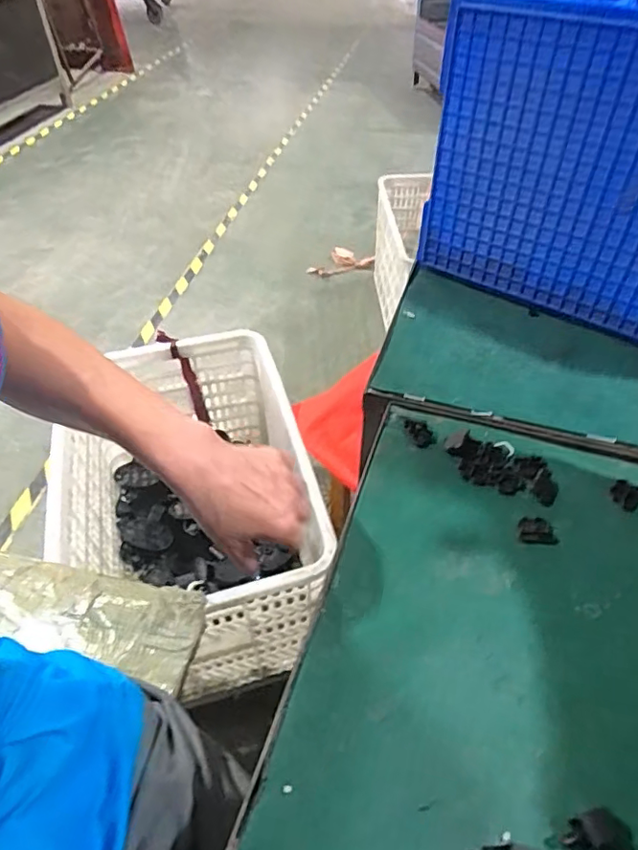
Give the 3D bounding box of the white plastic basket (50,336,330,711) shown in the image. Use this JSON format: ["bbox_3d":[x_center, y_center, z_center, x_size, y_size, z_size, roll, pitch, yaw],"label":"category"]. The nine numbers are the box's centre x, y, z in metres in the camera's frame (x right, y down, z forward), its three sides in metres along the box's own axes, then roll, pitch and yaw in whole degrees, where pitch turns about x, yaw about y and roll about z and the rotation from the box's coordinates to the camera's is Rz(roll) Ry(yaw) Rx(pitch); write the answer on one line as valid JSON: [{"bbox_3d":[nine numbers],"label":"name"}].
[{"bbox_3d":[-0.230,0.154,1.038,0.401,0.369,0.567,-13,48,-11],"label":"white plastic basket"}]

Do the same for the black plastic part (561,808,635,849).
[{"bbox_3d":[0.180,0.263,0.343,0.042,0.016,0.026,9,47,15],"label":"black plastic part"}]

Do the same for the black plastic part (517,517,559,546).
[{"bbox_3d":[0.205,0.098,0.504,0.034,0.006,0.028,-2,45,5],"label":"black plastic part"}]

